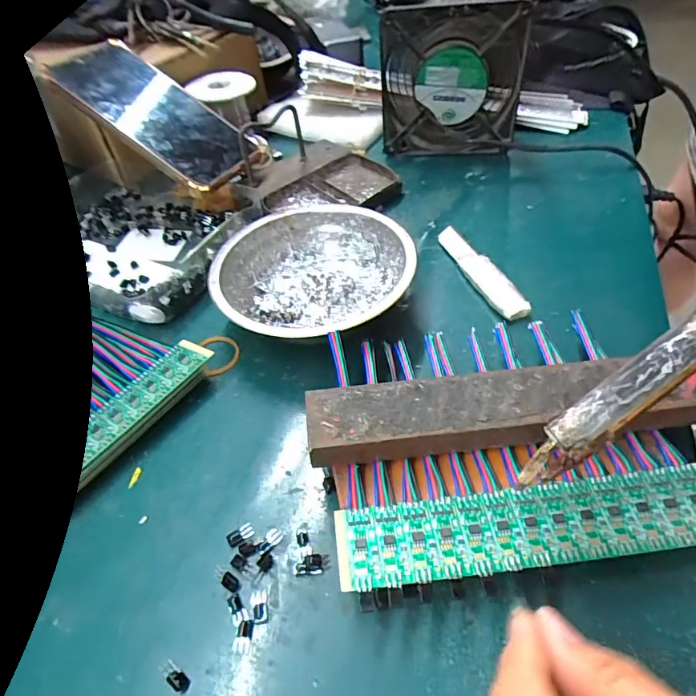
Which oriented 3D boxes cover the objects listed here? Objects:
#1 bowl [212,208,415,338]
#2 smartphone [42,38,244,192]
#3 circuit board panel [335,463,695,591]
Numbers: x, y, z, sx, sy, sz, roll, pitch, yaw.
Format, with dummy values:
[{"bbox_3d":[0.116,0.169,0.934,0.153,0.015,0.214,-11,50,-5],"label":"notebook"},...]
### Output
[{"bbox_3d":[-0.024,-0.045,0.311,0.124,0.038,0.128,31,58,29],"label":"bowl"},{"bbox_3d":[-0.159,-0.195,0.384,0.165,0.006,0.082,40,59,4],"label":"smartphone"},{"bbox_3d":[0.078,0.074,0.196,0.164,0.004,0.032,-7,50,-2],"label":"circuit board panel"}]

